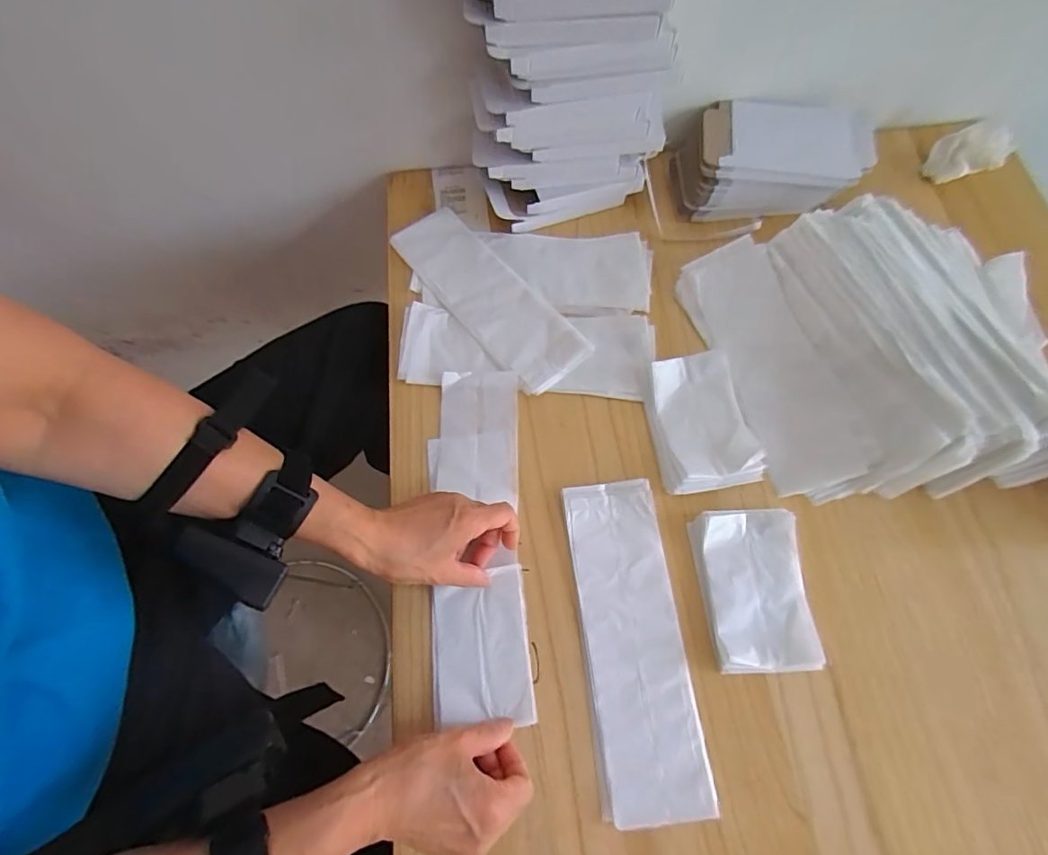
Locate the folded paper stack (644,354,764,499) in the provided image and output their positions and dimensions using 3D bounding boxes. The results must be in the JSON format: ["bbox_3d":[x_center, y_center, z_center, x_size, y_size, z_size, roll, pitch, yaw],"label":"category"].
[{"bbox_3d":[0.168,-0.006,0.489,0.088,0.019,0.131,-9,68,-2],"label":"folded paper stack"}]

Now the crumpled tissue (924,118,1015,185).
[{"bbox_3d":[0.518,-0.320,0.595,0.082,0.051,0.053,-16,69,-5],"label":"crumpled tissue"}]

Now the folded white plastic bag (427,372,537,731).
[{"bbox_3d":[-0.043,0.091,0.459,0.085,0.012,0.304,-3,69,0],"label":"folded white plastic bag"}]

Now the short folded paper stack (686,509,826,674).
[{"bbox_3d":[0.196,0.137,0.434,0.084,0.016,0.129,-3,68,0],"label":"short folded paper stack"}]

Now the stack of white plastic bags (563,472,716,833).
[{"bbox_3d":[0.090,0.174,0.427,0.084,0.010,0.256,-6,68,-1],"label":"stack of white plastic bags"}]

